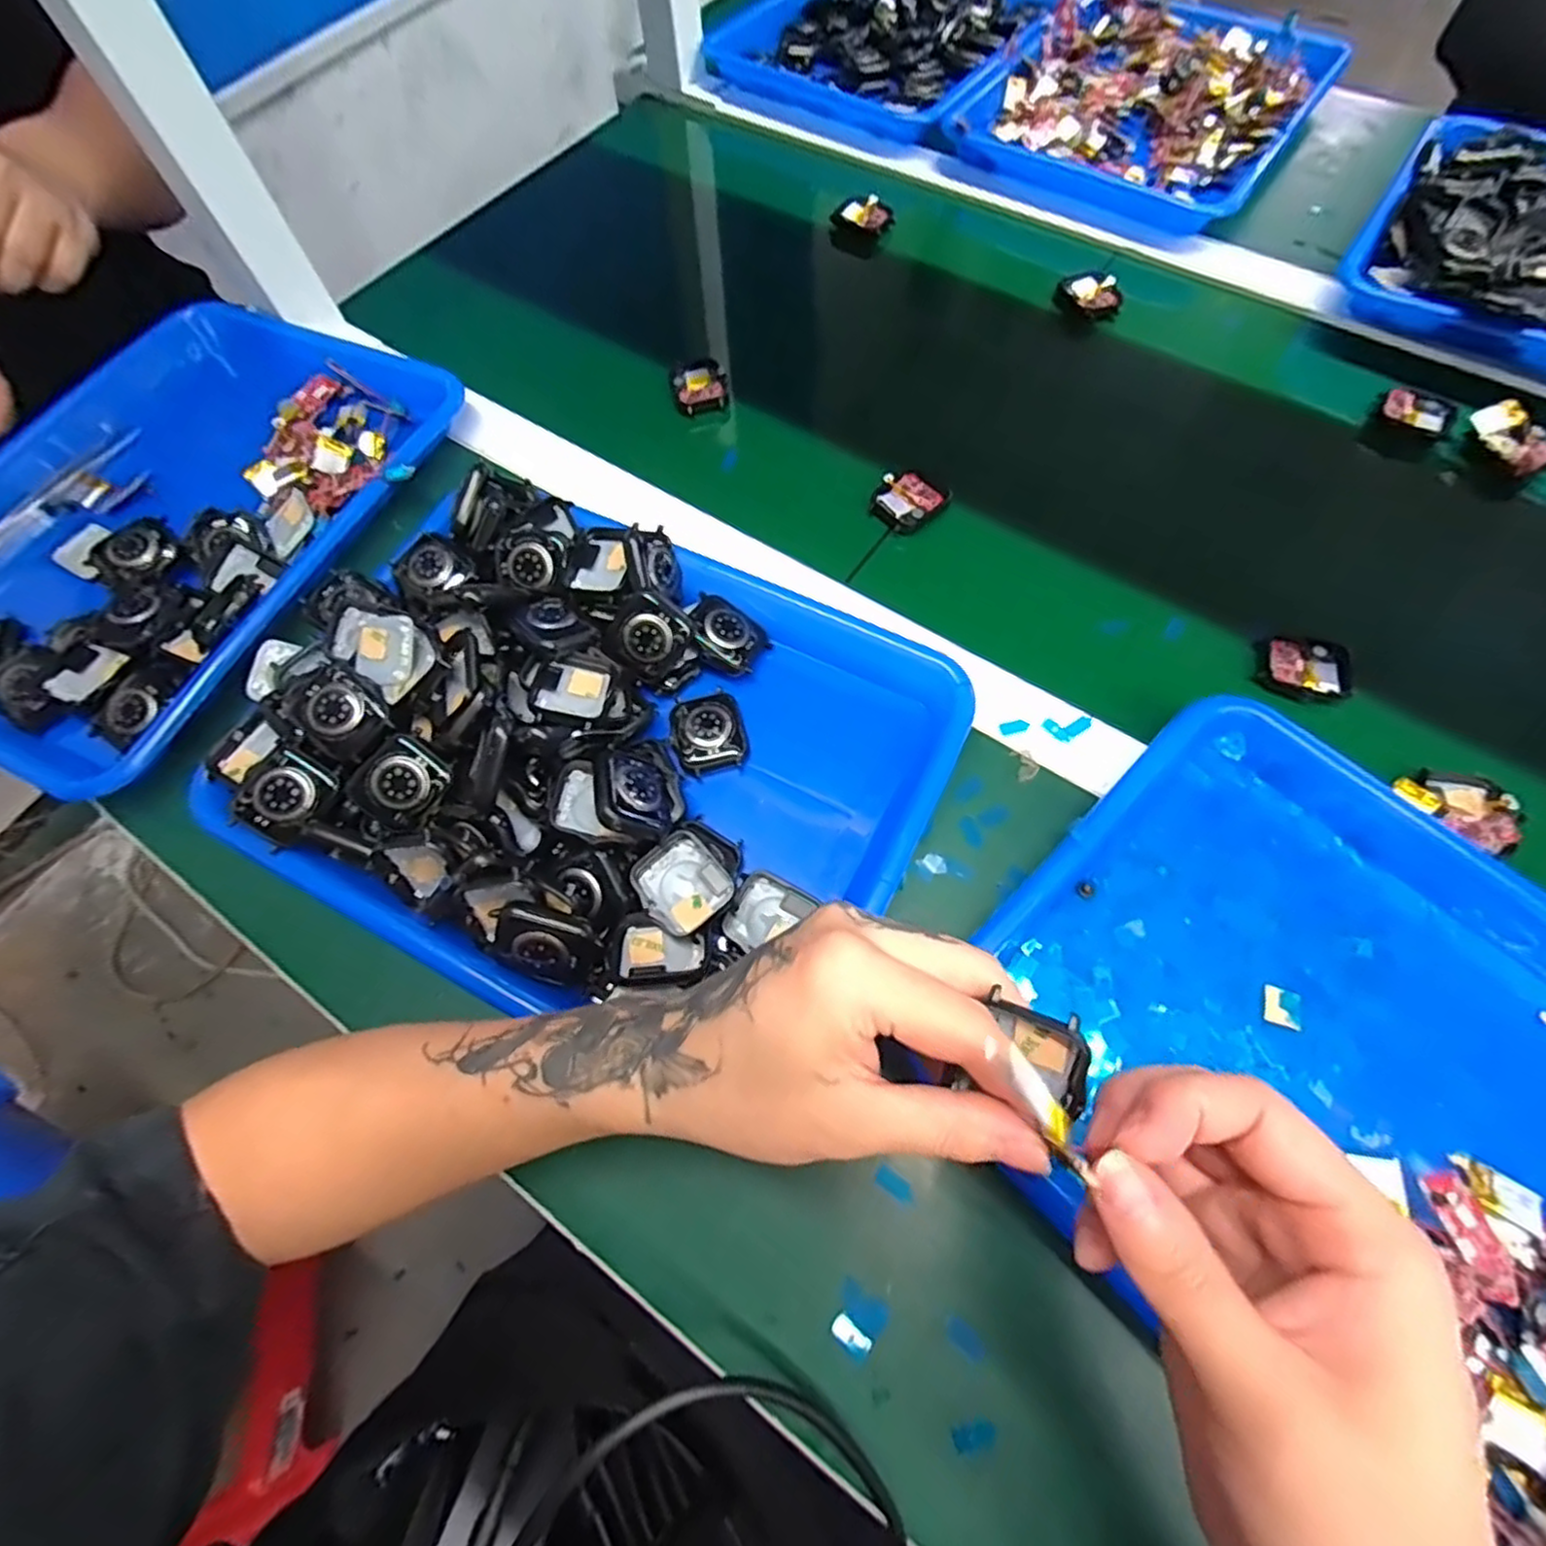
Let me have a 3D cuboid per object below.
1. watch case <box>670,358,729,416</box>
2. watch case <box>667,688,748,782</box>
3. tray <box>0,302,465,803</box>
[{"bbox_3d":[-0.052,-0.275,0.495,0.039,0.012,0.043,-3,69,1],"label":"watch case"},{"bbox_3d":[-0.035,-0.022,0.365,0.036,0.005,0.045,-16,69,-4],"label":"watch case"},{"bbox_3d":[-0.384,-0.163,0.448,0.260,0.047,0.342,24,71,11],"label":"tray"}]

